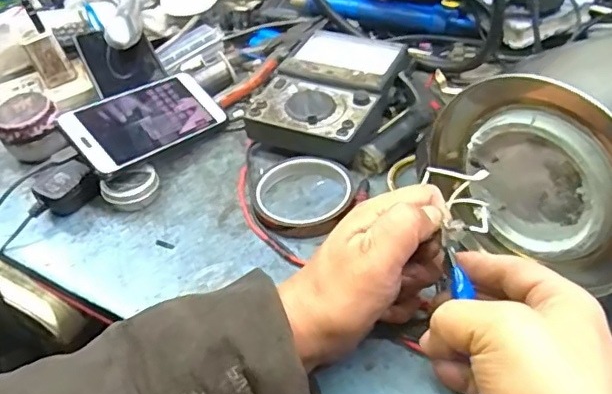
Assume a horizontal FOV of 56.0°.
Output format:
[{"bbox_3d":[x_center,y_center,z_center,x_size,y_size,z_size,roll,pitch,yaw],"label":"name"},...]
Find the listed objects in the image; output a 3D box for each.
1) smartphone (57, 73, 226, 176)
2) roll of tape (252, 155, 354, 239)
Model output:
[{"bbox_3d":[-0.154,-0.075,0.560,0.073,0.012,0.155,49,50,8],"label":"smartphone"},{"bbox_3d":[-0.001,-0.004,0.482,0.082,0.013,0.084,-4,43,4],"label":"roll of tape"}]

